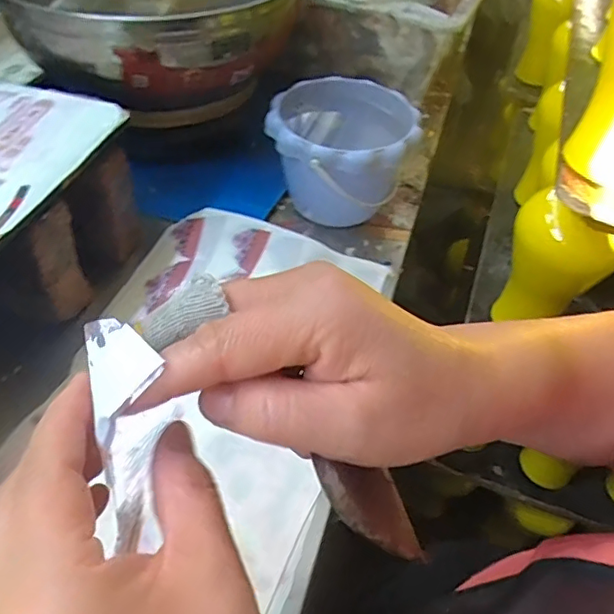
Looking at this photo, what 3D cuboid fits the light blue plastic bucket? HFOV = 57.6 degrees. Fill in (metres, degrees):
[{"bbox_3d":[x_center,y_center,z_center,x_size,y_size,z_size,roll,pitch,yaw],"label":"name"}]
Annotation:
[{"bbox_3d":[0.032,-0.158,0.621,0.151,0.123,0.150,19,48,8],"label":"light blue plastic bucket"}]

